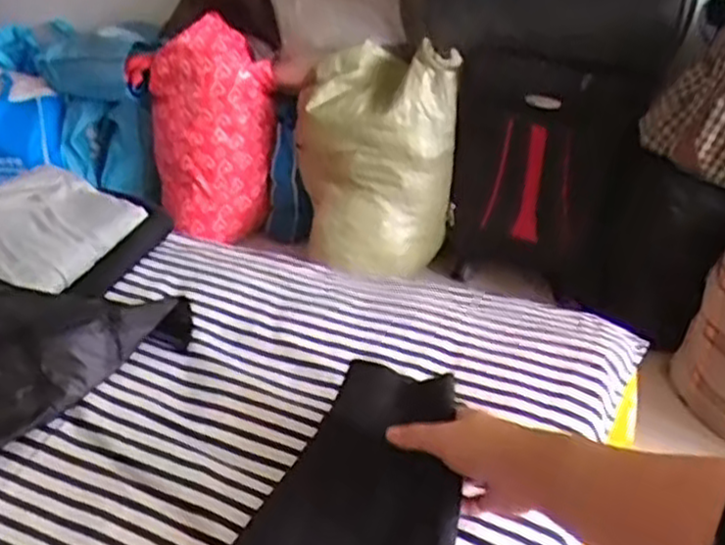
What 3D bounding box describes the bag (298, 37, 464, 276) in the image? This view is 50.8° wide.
[{"bbox_3d":[0.028,-0.236,1.655,0.330,0.445,0.198,-2,33,-2],"label":"bag"}]

